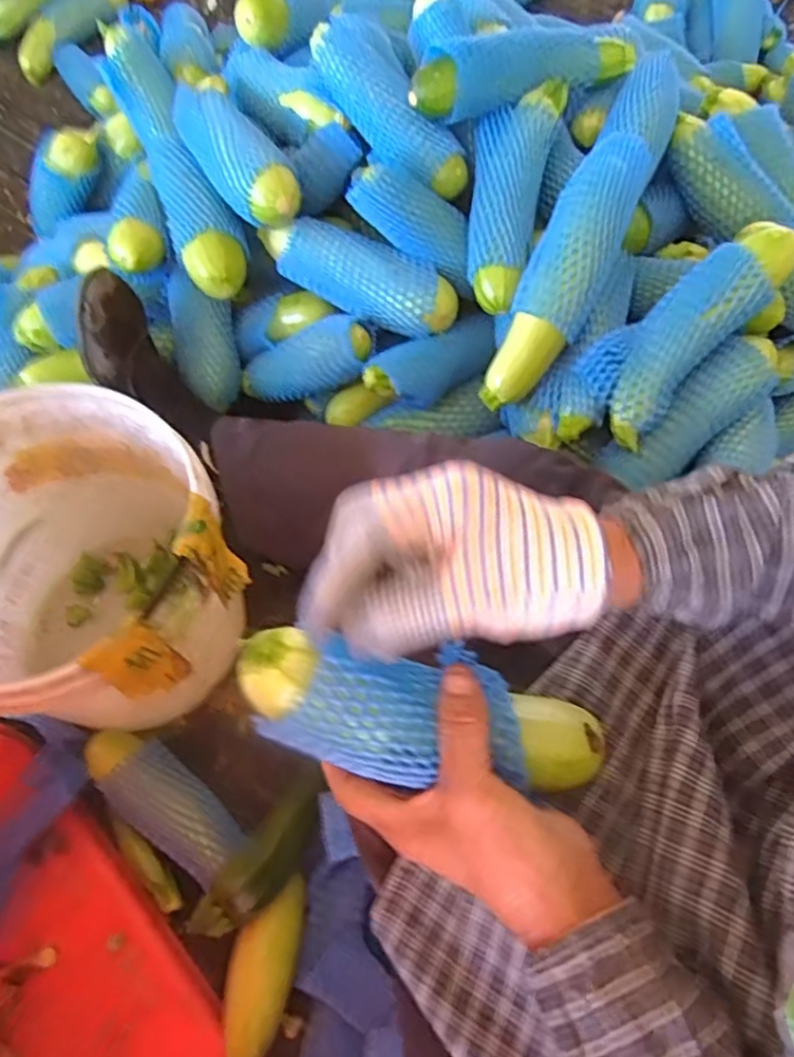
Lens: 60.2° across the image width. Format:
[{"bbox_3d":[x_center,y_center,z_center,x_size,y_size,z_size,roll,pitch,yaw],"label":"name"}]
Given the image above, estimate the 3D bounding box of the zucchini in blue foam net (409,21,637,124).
[{"bbox_3d":[0.110,-0.440,0.645,0.210,0.055,0.052,-22,65,-11],"label":"zucchini in blue foam net"}]

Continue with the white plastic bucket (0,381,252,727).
[{"bbox_3d":[-0.270,0.053,0.616,0.261,0.243,0.247,0,63,0],"label":"white plastic bucket"}]

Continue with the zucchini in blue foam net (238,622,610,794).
[{"bbox_3d":[0.016,0.096,0.363,0.196,0.054,0.069,16,62,-17],"label":"zucchini in blue foam net"}]

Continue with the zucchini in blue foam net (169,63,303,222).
[{"bbox_3d":[-0.165,-0.380,0.701,0.078,0.065,0.214,-28,66,-13],"label":"zucchini in blue foam net"}]

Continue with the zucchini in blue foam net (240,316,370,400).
[{"bbox_3d":[-0.103,-0.173,0.724,0.177,0.049,0.065,-11,56,37],"label":"zucchini in blue foam net"}]

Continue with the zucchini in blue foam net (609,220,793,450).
[{"bbox_3d":[0.251,-0.170,0.594,0.063,0.047,0.206,42,102,19],"label":"zucchini in blue foam net"}]

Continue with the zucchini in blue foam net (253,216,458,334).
[{"bbox_3d":[-0.041,-0.255,0.689,0.217,0.049,0.060,25,66,12],"label":"zucchini in blue foam net"}]

